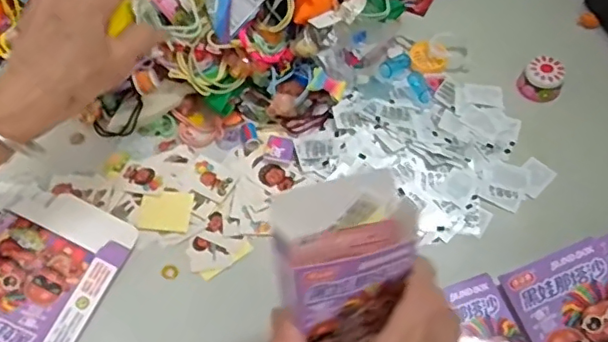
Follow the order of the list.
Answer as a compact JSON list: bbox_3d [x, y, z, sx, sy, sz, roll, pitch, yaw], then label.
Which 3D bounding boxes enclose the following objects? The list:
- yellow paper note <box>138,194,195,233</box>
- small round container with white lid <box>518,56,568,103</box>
[{"bbox_3d":[-0.105,0.030,0.426,0.039,0.004,0.029,5,59,5],"label":"yellow paper note"},{"bbox_3d":[0.199,-0.077,0.472,0.033,0.021,0.033,22,62,15],"label":"small round container with white lid"}]

